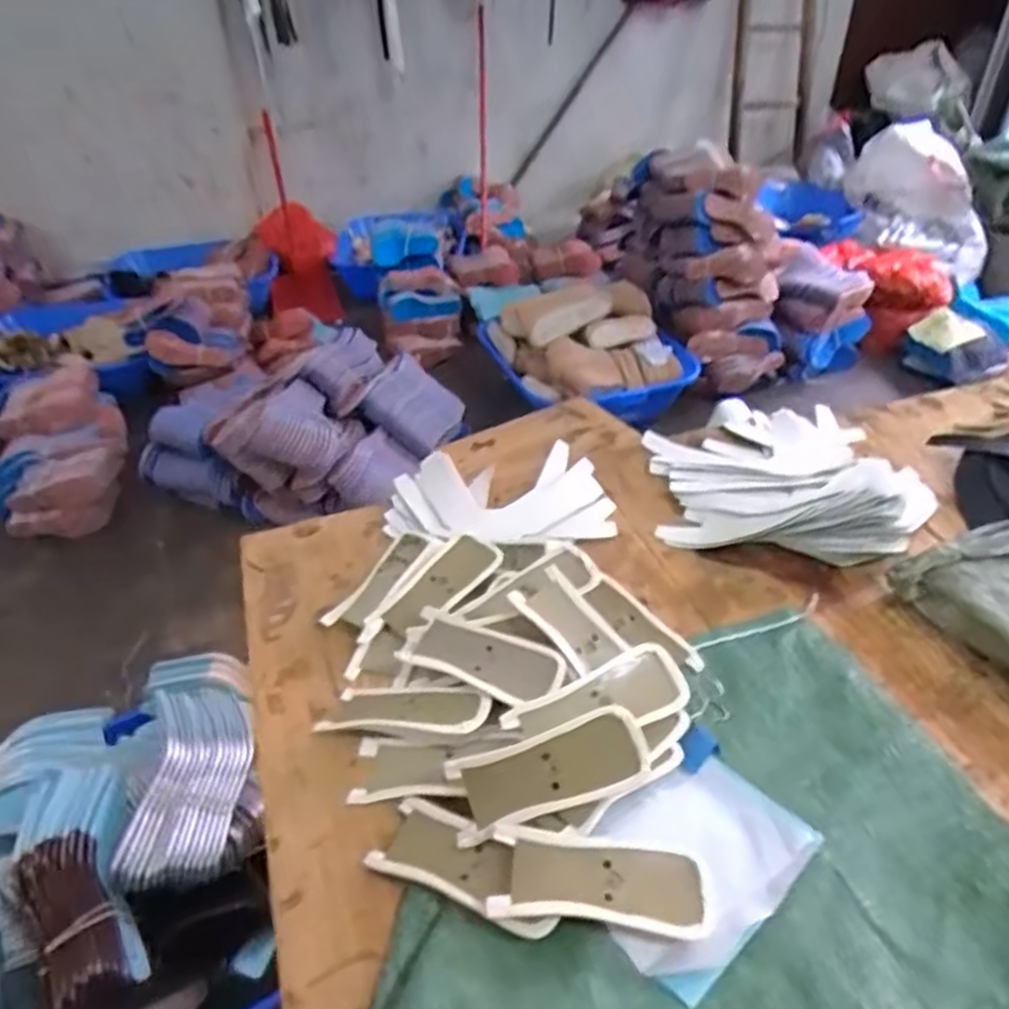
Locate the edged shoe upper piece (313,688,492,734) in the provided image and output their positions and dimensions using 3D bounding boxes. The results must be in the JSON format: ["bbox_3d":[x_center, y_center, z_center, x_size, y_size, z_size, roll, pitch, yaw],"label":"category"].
[{"bbox_3d":[-0.067,0.142,0.507,0.115,0.030,0.040,3,38,8],"label":"edged shoe upper piece"}]

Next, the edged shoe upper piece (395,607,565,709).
[{"bbox_3d":[-0.016,0.109,0.520,0.123,0.018,0.053,20,43,27],"label":"edged shoe upper piece"}]

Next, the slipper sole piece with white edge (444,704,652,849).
[{"bbox_3d":[0.026,0.161,0.438,0.119,0.007,0.046,-20,71,2],"label":"slipper sole piece with white edge"}]

